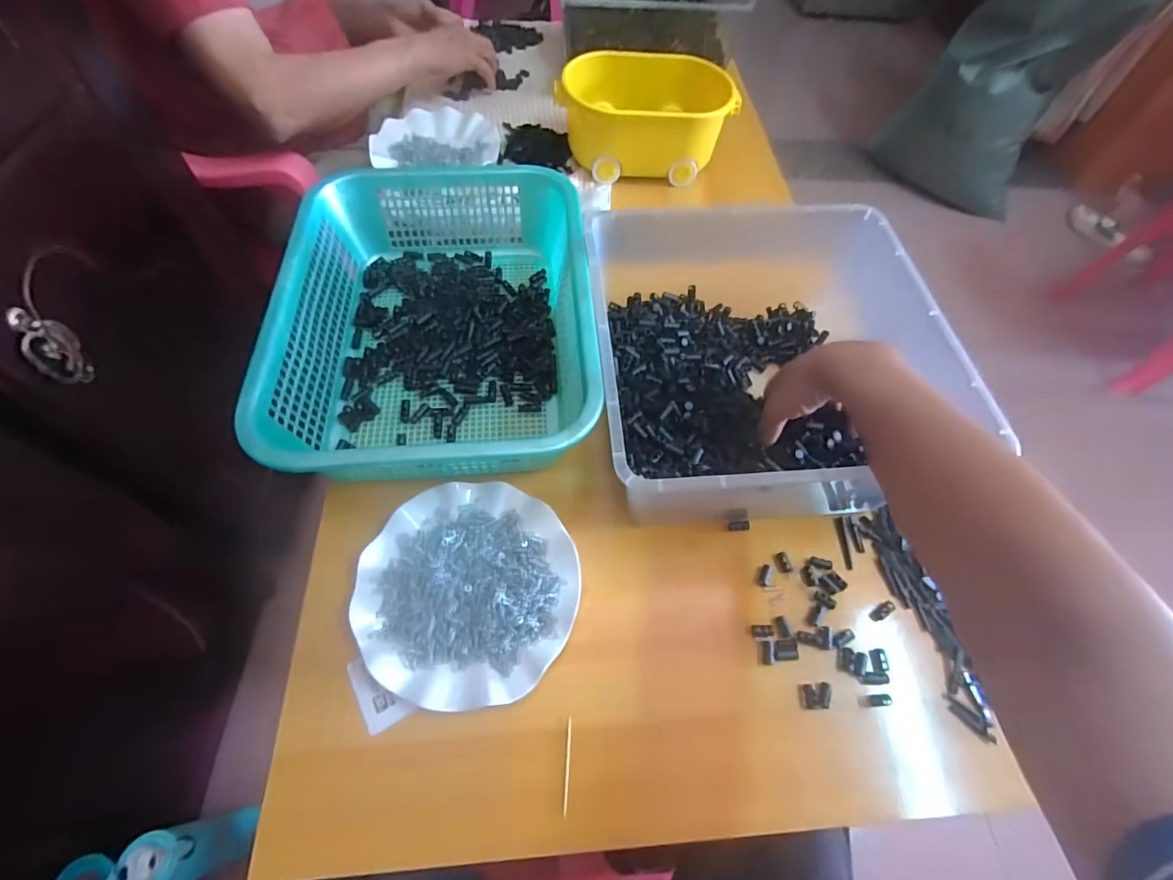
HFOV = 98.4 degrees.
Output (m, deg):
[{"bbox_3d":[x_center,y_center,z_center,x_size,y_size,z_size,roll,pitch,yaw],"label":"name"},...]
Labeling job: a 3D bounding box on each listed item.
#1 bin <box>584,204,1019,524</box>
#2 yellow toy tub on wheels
[{"bbox_3d":[0.163,-0.084,0.496,0.275,0.142,0.286,-8,60,-8],"label":"bin"},{"bbox_3d":[0.083,-0.465,0.735,0.245,0.117,0.142,1,59,-2],"label":"yellow toy tub on wheels"}]

